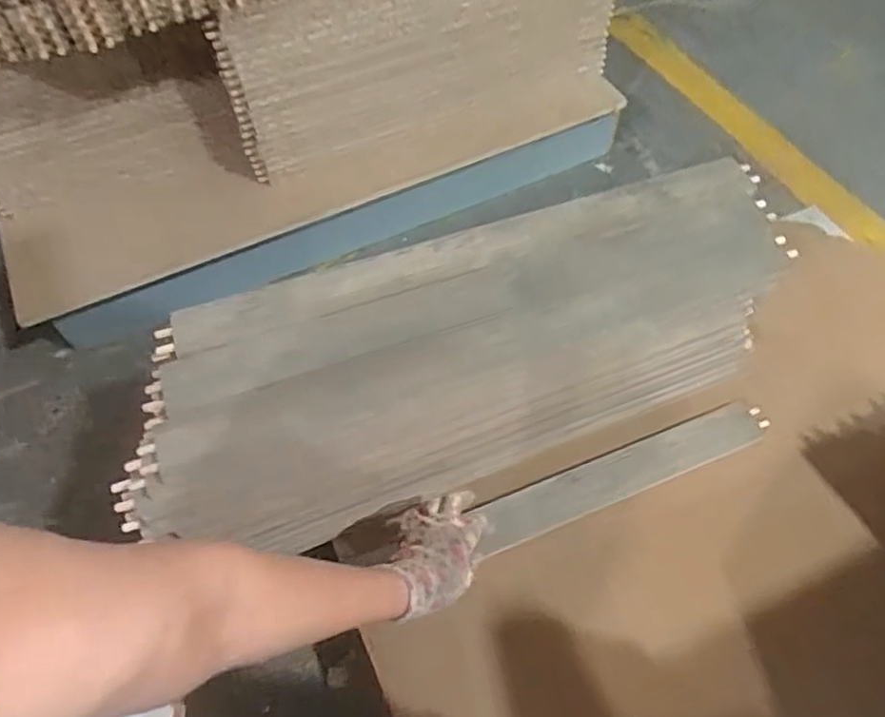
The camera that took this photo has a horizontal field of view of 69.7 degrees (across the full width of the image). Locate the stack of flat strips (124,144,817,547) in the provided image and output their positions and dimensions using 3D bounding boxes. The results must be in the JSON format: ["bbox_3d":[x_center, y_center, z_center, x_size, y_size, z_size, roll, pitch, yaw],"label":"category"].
[{"bbox_3d":[0.029,-0.004,0.726,0.671,0.212,0.194,-18,58,-11],"label":"stack of flat strips"}]

